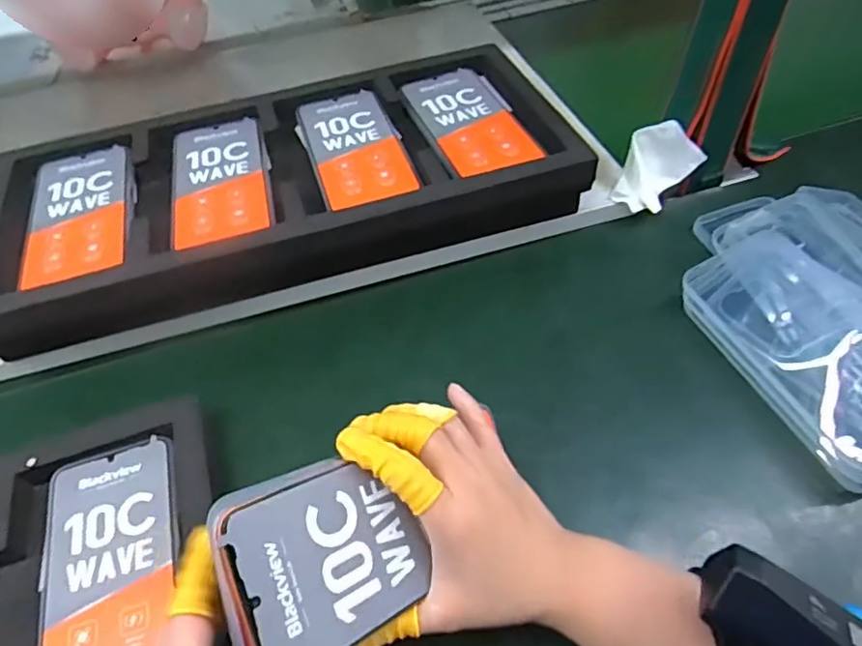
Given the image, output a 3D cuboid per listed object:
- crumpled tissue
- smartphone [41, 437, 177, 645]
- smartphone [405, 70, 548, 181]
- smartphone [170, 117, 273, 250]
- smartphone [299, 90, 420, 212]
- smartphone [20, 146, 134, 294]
[{"bbox_3d":[0.201,-0.132,0.511,0.062,0.059,0.066,15,53,16],"label":"crumpled tissue"},{"bbox_3d":[-0.188,0.149,0.337,0.077,0.009,0.168,-15,51,-8],"label":"smartphone"},{"bbox_3d":[0.034,-0.183,0.520,0.076,0.006,0.166,-17,50,-10],"label":"smartphone"},{"bbox_3d":[-0.180,-0.124,0.491,0.076,0.009,0.161,-14,51,-7],"label":"smartphone"},{"bbox_3d":[-0.067,-0.155,0.507,0.074,0.008,0.162,-16,51,-9],"label":"smartphone"},{"bbox_3d":[-0.287,-0.094,0.476,0.078,0.011,0.159,-15,51,-8],"label":"smartphone"}]

